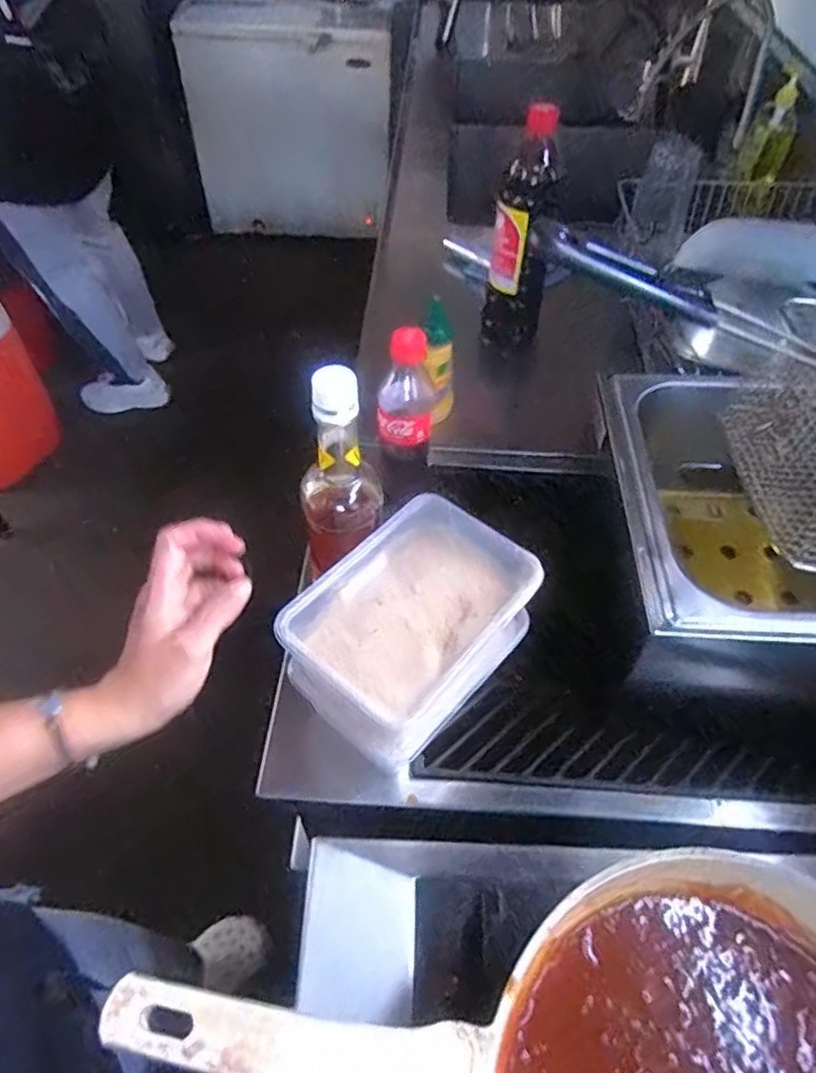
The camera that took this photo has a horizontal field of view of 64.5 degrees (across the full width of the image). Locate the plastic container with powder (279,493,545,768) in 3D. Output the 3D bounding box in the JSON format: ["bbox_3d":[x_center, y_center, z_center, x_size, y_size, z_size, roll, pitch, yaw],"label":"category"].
[{"bbox_3d":[0.005,0.068,0.478,0.128,0.075,0.187,31,57,21],"label":"plastic container with powder"}]

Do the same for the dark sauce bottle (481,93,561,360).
[{"bbox_3d":[0.142,-0.359,0.817,0.066,0.295,0.076,18,54,12],"label":"dark sauce bottle"}]

